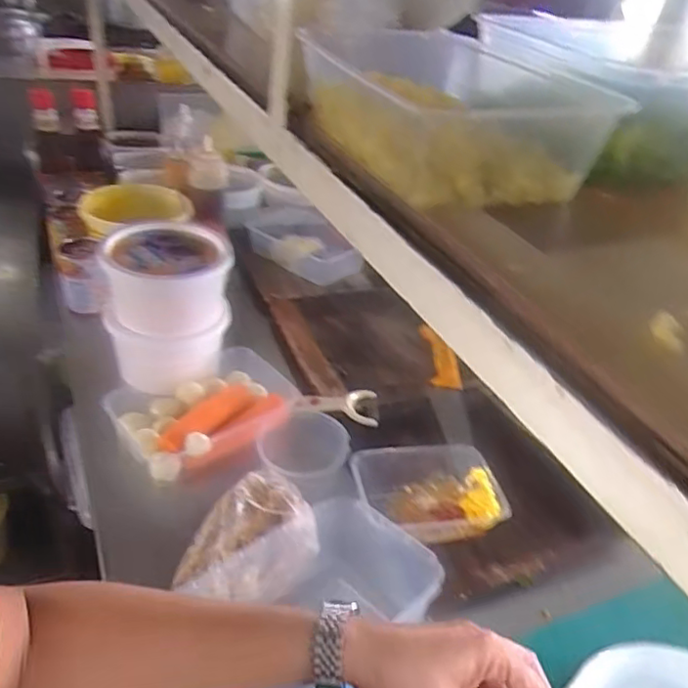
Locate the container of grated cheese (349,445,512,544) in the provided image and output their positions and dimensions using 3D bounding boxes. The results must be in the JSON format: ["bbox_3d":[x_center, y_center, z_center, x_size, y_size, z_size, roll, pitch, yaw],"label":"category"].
[{"bbox_3d":[0.100,0.190,0.751,0.176,0.060,0.117,0,36,-10],"label":"container of grated cheese"}]

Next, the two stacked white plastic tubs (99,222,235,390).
[{"bbox_3d":[-0.248,-0.051,0.892,0.164,0.197,0.174,3,36,-6],"label":"two stacked white plastic tubs"}]

